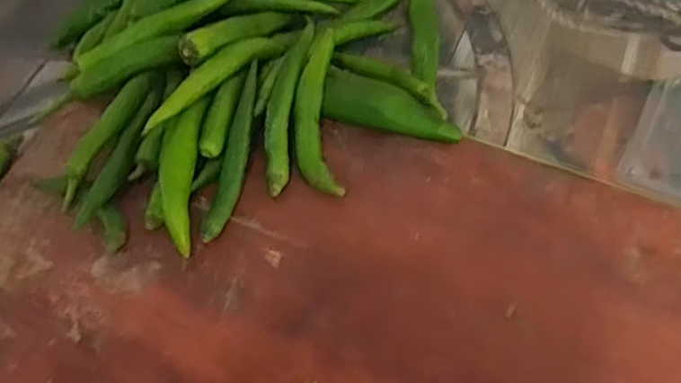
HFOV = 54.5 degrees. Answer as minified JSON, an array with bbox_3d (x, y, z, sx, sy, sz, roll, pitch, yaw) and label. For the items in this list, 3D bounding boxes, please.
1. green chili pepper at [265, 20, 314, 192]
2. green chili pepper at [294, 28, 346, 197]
[{"bbox_3d":[-0.040,-0.066,0.482,0.020,0.013,0.137,7,73,9],"label":"green chili pepper"},{"bbox_3d":[-0.016,-0.056,0.473,0.033,0.013,0.118,0,78,4],"label":"green chili pepper"}]

